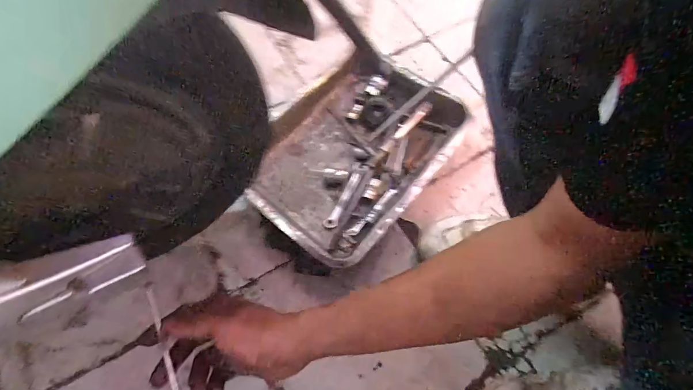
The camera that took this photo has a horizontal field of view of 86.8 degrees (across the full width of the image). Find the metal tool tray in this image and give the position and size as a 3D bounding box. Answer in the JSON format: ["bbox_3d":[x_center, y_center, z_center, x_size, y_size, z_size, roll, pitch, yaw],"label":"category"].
[{"bbox_3d":[0.012,-0.081,0.659,0.271,0.061,0.381,36,71,15],"label":"metal tool tray"}]

